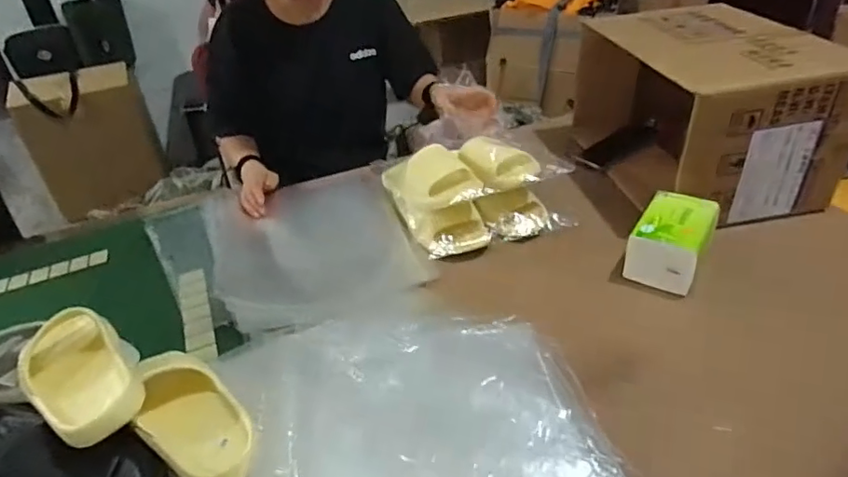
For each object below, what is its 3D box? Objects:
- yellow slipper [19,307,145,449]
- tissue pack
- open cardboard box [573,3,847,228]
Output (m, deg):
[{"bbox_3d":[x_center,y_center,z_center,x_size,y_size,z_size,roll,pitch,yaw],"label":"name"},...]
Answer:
[{"bbox_3d":[-0.391,0.148,0.623,0.095,0.069,0.236,-28,41,-31],"label":"yellow slipper"},{"bbox_3d":[0.356,0.001,0.793,0.095,0.085,0.125,19,40,30],"label":"tissue pack"},{"bbox_3d":[0.467,-0.228,0.958,0.256,0.251,0.413,-9,34,-7],"label":"open cardboard box"}]

